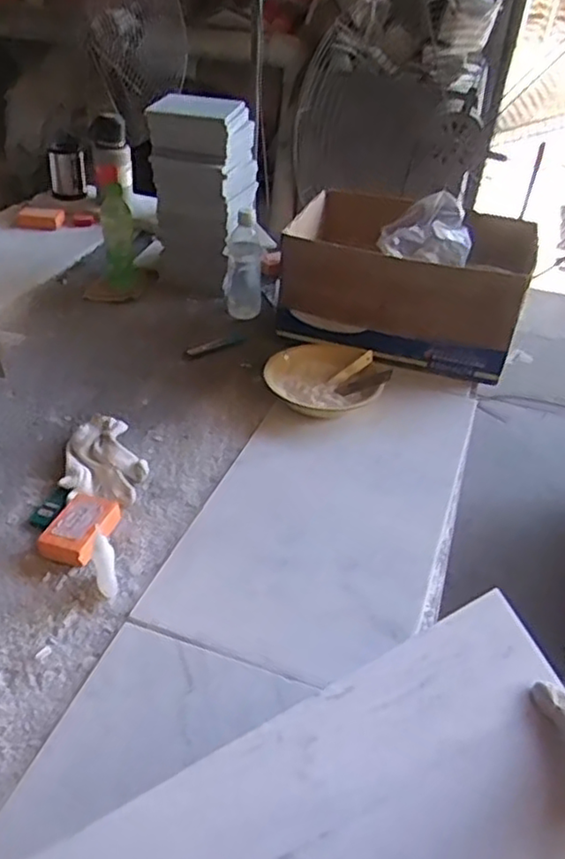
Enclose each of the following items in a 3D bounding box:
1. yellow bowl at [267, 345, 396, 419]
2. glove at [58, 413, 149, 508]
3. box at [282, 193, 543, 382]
[{"bbox_3d":[0.073,-0.083,1.098,0.178,0.049,0.165,2,38,-1],"label":"yellow bowl"},{"bbox_3d":[-0.244,0.039,0.948,0.111,0.035,0.165,-2,38,-7],"label":"glove"},{"bbox_3d":[0.212,-0.274,1.234,0.394,0.200,0.336,12,40,9],"label":"box"}]

